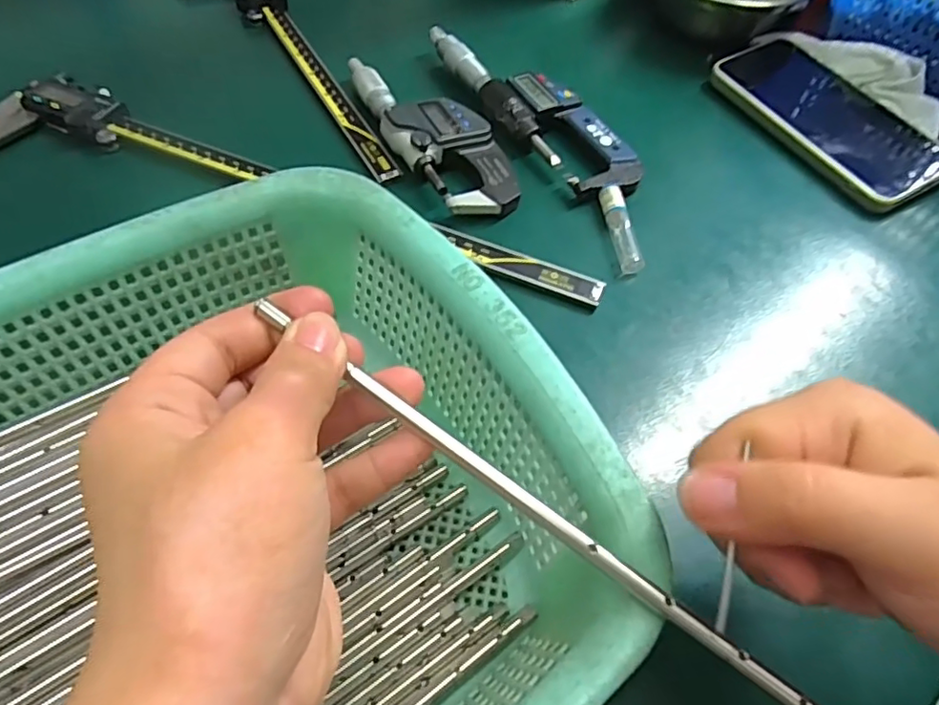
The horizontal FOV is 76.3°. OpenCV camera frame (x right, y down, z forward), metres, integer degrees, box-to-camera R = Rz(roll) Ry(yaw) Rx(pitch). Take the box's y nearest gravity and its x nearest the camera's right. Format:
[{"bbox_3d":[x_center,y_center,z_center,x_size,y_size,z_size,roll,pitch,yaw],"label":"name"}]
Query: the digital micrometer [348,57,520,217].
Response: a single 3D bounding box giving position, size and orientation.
[{"bbox_3d":[-0.026,-0.140,0.372,0.053,0.023,0.157,-31,62,-21],"label":"digital micrometer"}]

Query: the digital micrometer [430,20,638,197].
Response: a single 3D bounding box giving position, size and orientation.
[{"bbox_3d":[0.037,-0.158,0.386,0.051,0.022,0.178,-31,62,-21],"label":"digital micrometer"}]

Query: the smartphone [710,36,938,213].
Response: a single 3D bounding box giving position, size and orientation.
[{"bbox_3d":[0.231,-0.159,0.396,0.081,0.016,0.169,-23,60,-17],"label":"smartphone"}]

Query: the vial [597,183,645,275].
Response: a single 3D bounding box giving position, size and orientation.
[{"bbox_3d":[0.085,-0.070,0.337,0.011,0.013,0.059,-5,56,-6],"label":"vial"}]

